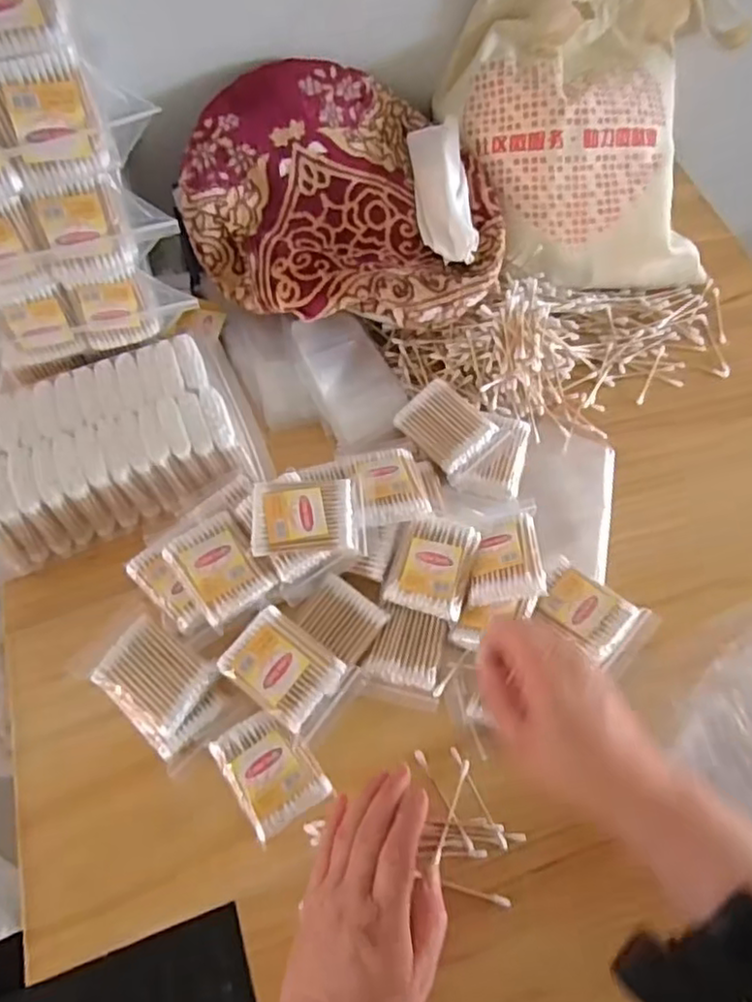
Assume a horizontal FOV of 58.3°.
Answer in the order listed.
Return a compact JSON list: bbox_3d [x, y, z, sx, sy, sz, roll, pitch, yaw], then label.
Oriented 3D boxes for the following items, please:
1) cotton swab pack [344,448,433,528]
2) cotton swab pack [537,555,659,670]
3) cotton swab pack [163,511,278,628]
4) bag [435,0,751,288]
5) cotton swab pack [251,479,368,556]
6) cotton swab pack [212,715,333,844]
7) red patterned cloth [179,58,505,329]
[{"bbox_3d":[0.009,-0.014,0.542,0.061,0.018,0.079,-3,46,-11],"label":"cotton swab pack"},{"bbox_3d":[0.164,0.085,0.518,0.081,0.020,0.056,39,69,19],"label":"cotton swab pack"},{"bbox_3d":[-0.118,0.047,0.506,0.060,0.014,0.074,-35,69,-17],"label":"cotton swab pack"},{"bbox_3d":[0.207,-0.364,0.647,0.284,0.190,0.253,2,63,2],"label":"bag"},{"bbox_3d":[-0.051,0.011,0.505,0.081,0.016,0.057,-3,63,-1],"label":"cotton swab pack"},{"bbox_3d":[-0.073,0.187,0.472,0.056,0.017,0.074,-32,67,-15],"label":"cotton swab pack"},{"bbox_3d":[-0.029,-0.272,0.617,0.278,0.100,0.233,1,72,-5],"label":"red patterned cloth"}]

